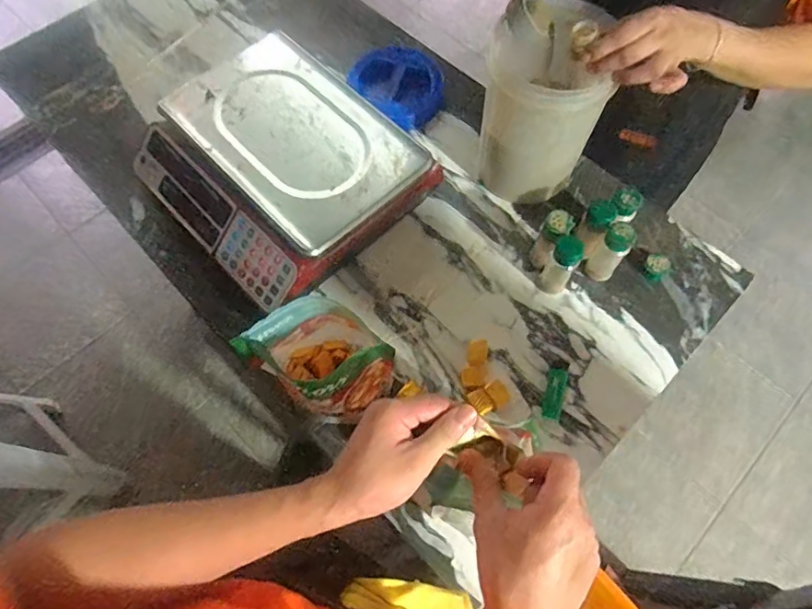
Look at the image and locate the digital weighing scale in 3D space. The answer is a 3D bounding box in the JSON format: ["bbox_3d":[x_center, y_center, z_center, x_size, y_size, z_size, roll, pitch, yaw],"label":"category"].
[{"bbox_3d":[-0.182,-0.196,0.757,0.353,0.111,0.303,42,73,17],"label":"digital weighing scale"}]

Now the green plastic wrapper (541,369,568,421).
[{"bbox_3d":[0.190,0.112,0.672,0.024,0.016,0.068,15,67,7],"label":"green plastic wrapper"}]

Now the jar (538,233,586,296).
[{"bbox_3d":[0.204,-0.050,0.697,0.038,0.100,0.038,0,66,1],"label":"jar"}]

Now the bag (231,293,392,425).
[{"bbox_3d":[-0.092,0.063,0.570,0.121,0.151,0.104,-36,71,-14],"label":"bag"}]

